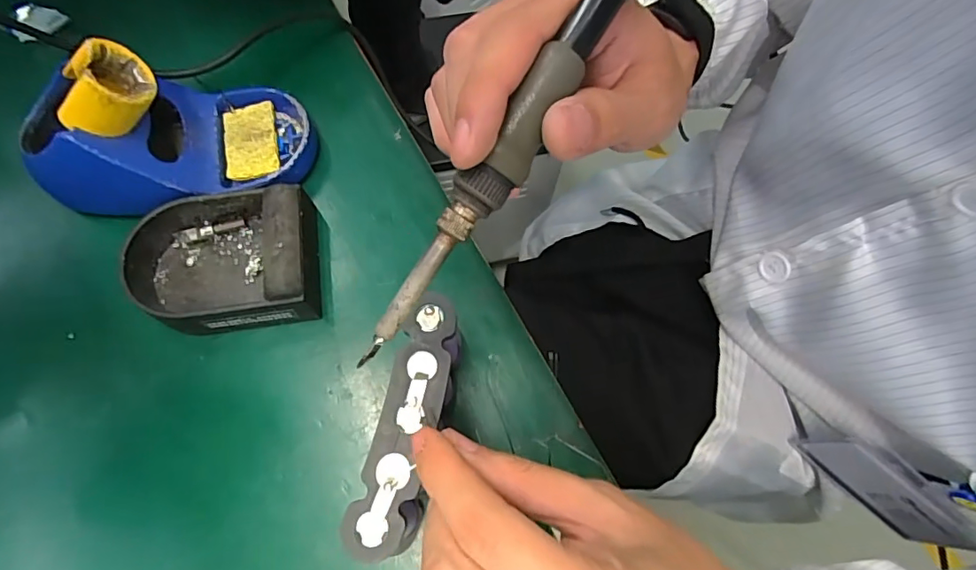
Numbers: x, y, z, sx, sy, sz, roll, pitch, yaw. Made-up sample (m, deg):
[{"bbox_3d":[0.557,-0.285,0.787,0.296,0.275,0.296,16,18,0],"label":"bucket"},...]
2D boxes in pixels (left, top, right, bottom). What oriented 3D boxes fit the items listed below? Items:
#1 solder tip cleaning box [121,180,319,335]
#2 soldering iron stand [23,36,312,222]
[{"bbox_3d":[-0.152,-0.014,0.303,0.107,0.039,0.077,-5,71,-4],"label":"solder tip cleaning box"},{"bbox_3d":[-0.188,-0.092,0.304,0.155,0.087,0.079,-20,73,-9],"label":"soldering iron stand"}]

